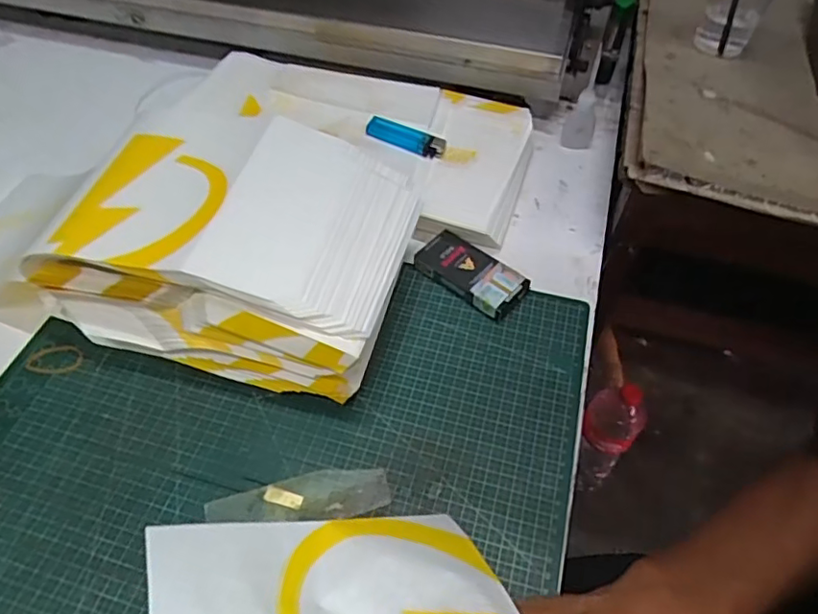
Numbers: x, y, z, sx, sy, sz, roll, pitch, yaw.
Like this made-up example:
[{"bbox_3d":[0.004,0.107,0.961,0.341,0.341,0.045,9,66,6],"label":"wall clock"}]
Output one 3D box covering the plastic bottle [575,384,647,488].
[{"bbox_3d":[0.317,0.213,0.958,0.080,0.313,0.074,17,54,12],"label":"plastic bottle"}]

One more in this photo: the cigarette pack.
[{"bbox_3d":[0.054,-0.031,0.518,0.099,0.019,0.047,35,61,23],"label":"cigarette pack"}]

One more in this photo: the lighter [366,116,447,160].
[{"bbox_3d":[-0.003,-0.170,0.584,0.080,0.016,0.024,19,54,13],"label":"lighter"}]

